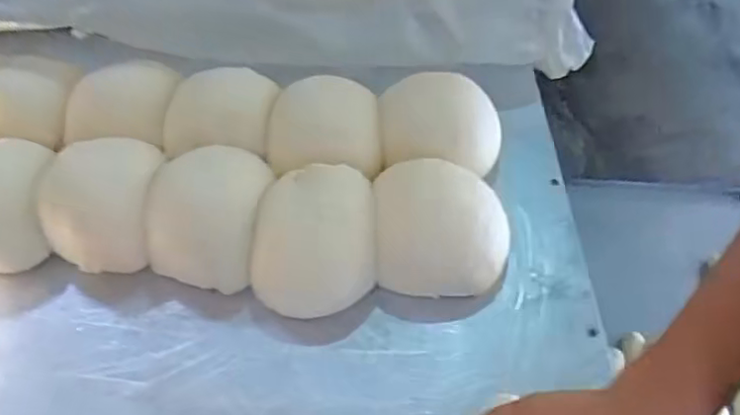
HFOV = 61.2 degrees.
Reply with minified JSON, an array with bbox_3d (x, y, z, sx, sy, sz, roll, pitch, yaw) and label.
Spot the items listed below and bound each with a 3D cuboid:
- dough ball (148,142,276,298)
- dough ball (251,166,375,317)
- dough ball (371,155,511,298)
[{"bbox_3d":[-0.132,0.004,0.516,0.087,0.057,0.105,7,53,9],"label":"dough ball"},{"bbox_3d":[-0.045,0.024,0.500,0.098,0.059,0.112,0,52,3],"label":"dough ball"},{"bbox_3d":[0.058,0.016,0.511,0.104,0.044,0.104,-2,52,2],"label":"dough ball"}]

